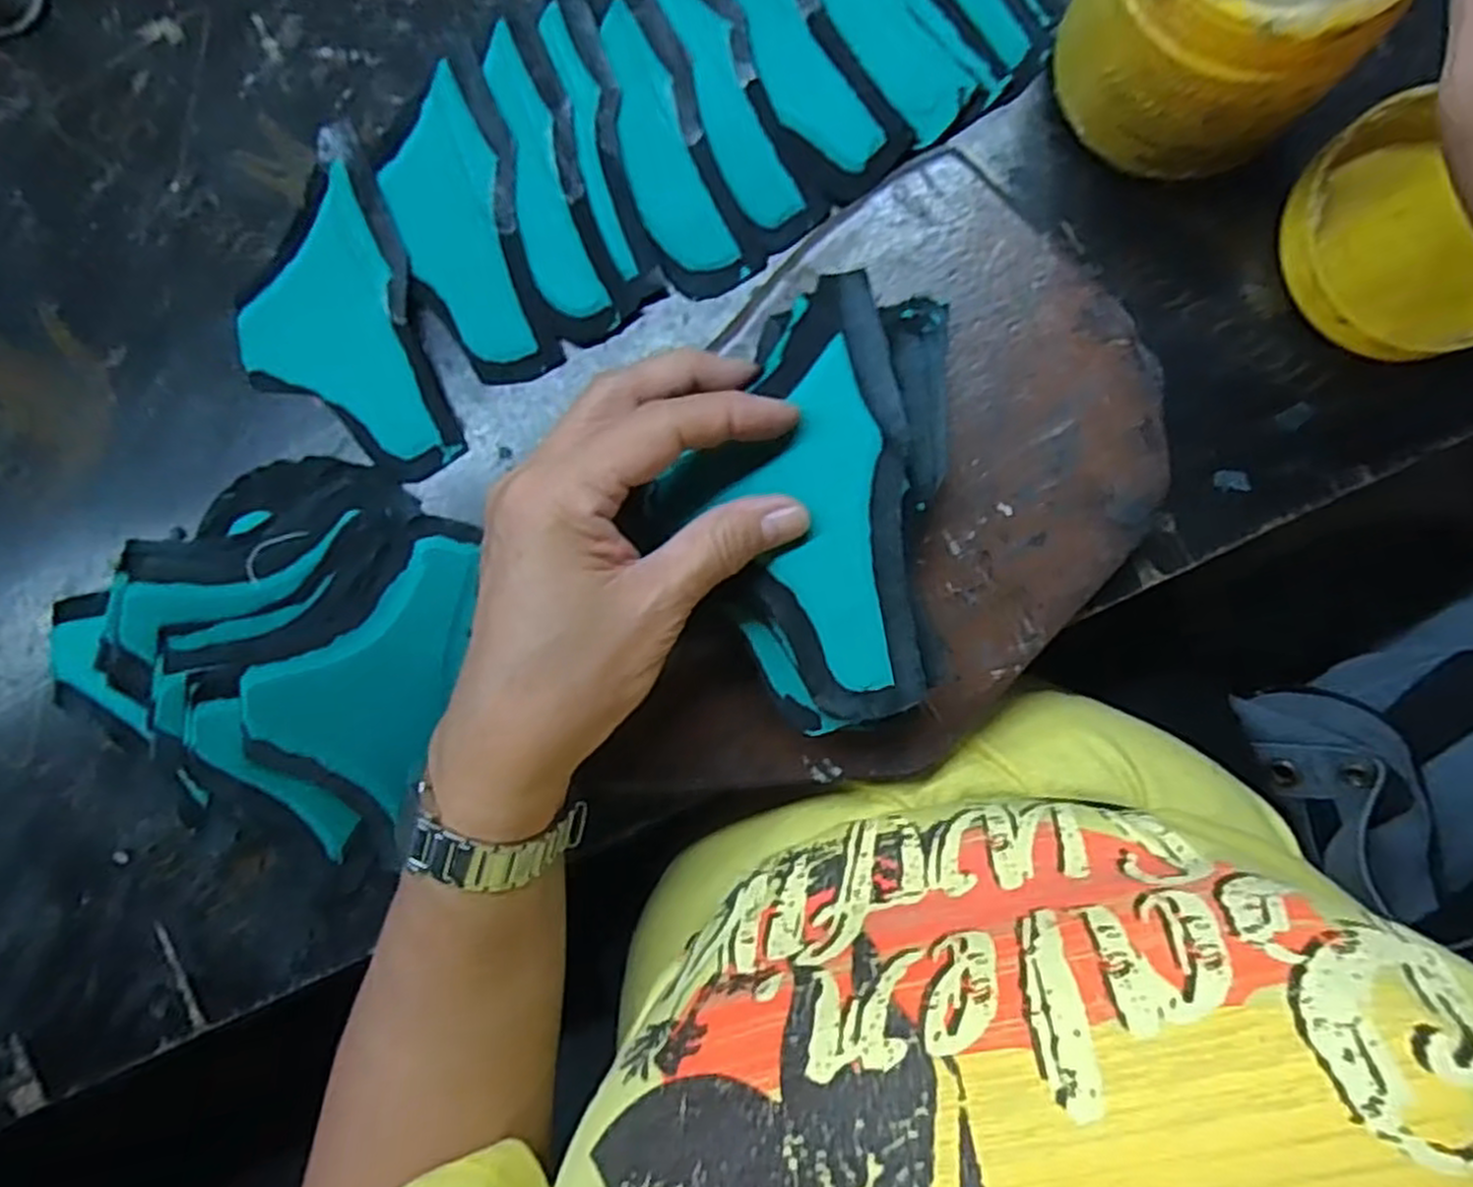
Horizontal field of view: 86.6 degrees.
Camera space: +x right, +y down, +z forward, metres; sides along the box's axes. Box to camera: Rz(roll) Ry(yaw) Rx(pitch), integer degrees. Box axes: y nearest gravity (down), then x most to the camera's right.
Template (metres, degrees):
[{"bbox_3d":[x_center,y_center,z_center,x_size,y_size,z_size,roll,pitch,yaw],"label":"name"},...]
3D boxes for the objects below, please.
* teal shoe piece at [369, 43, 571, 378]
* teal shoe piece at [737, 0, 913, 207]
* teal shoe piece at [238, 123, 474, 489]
[{"bbox_3d":[-0.113,-0.155,0.324,0.056,0.010,0.131,-19,86,4],"label":"teal shoe piece"},{"bbox_3d":[0.020,-0.227,0.318,0.041,0.014,0.138,-32,85,3],"label":"teal shoe piece"},{"bbox_3d":[-0.173,-0.115,0.330,0.079,0.008,0.140,-16,86,5],"label":"teal shoe piece"}]

